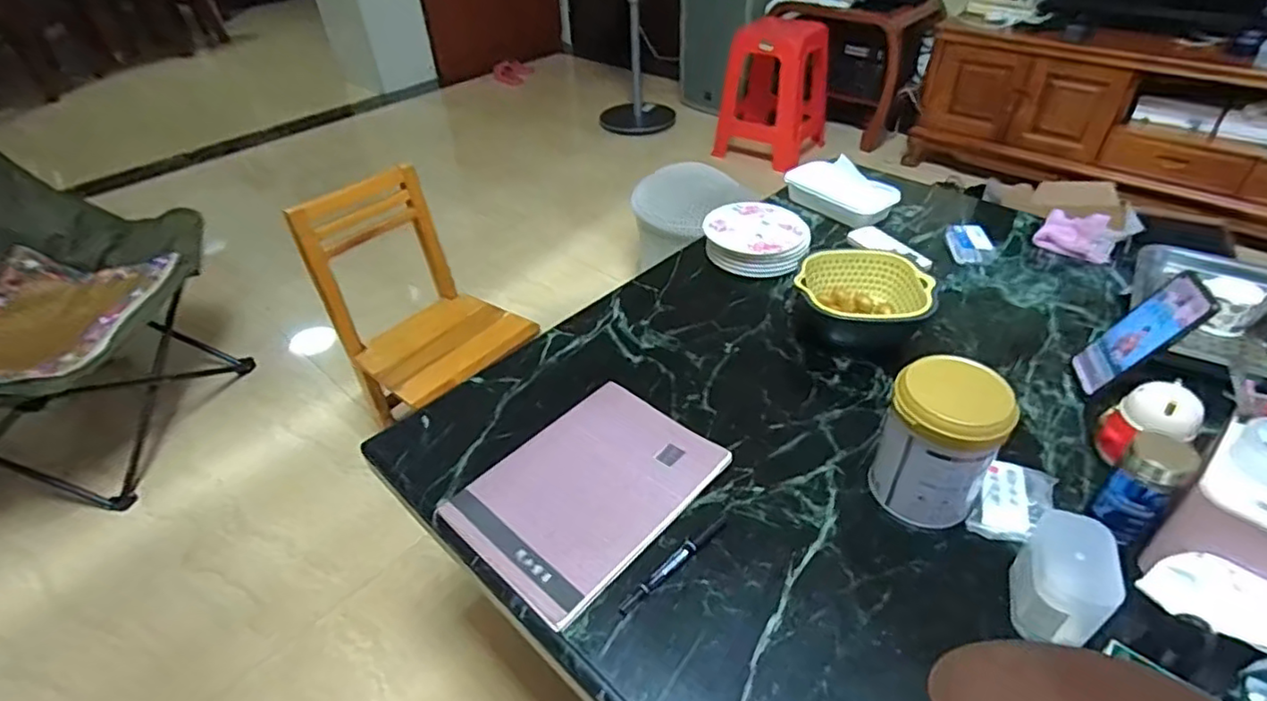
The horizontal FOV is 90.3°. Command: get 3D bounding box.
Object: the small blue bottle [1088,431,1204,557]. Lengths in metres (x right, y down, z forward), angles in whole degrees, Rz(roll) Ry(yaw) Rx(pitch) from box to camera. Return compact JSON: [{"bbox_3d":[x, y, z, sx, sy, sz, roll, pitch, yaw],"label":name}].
[{"bbox_3d":[0.458,0.127,0.571,0.047,0.105,0.042,28,50,31],"label":"small blue bottle"}]

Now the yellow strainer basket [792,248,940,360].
[{"bbox_3d":[0.301,-0.066,0.839,0.159,0.076,0.139,2,41,7],"label":"yellow strainer basket"}]

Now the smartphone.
[{"bbox_3d":[0.567,-0.018,0.710,0.015,0.154,0.077,24,43,-5],"label":"smartphone"}]

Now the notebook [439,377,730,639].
[{"bbox_3d":[-0.048,0.143,0.664,0.187,0.014,0.247,30,51,32],"label":"notebook"}]

